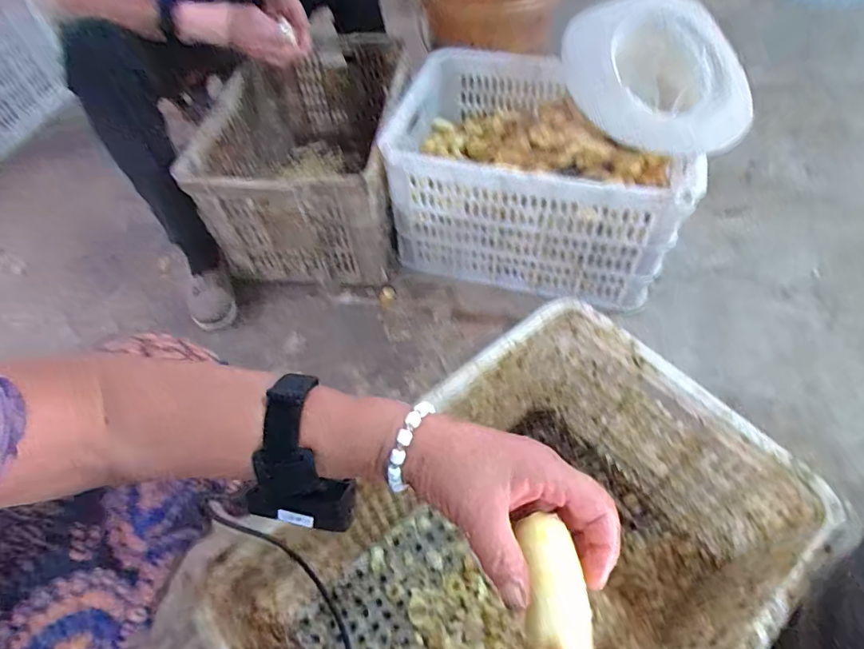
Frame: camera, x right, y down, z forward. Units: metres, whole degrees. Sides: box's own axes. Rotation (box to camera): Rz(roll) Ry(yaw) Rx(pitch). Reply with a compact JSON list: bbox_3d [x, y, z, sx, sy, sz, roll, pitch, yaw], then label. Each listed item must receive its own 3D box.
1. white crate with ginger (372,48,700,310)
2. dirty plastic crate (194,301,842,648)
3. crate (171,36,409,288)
[{"bbox_3d":[0.205,-0.301,1.000,0.513,0.277,0.382,9,55,11],"label":"white crate with ginger"},{"bbox_3d":[0.095,0.286,0.567,0.519,0.280,0.352,-35,59,-20],"label":"dirty plastic crate"},{"bbox_3d":[-0.252,-0.360,1.067,0.376,0.258,0.511,1,54,5],"label":"crate"}]

